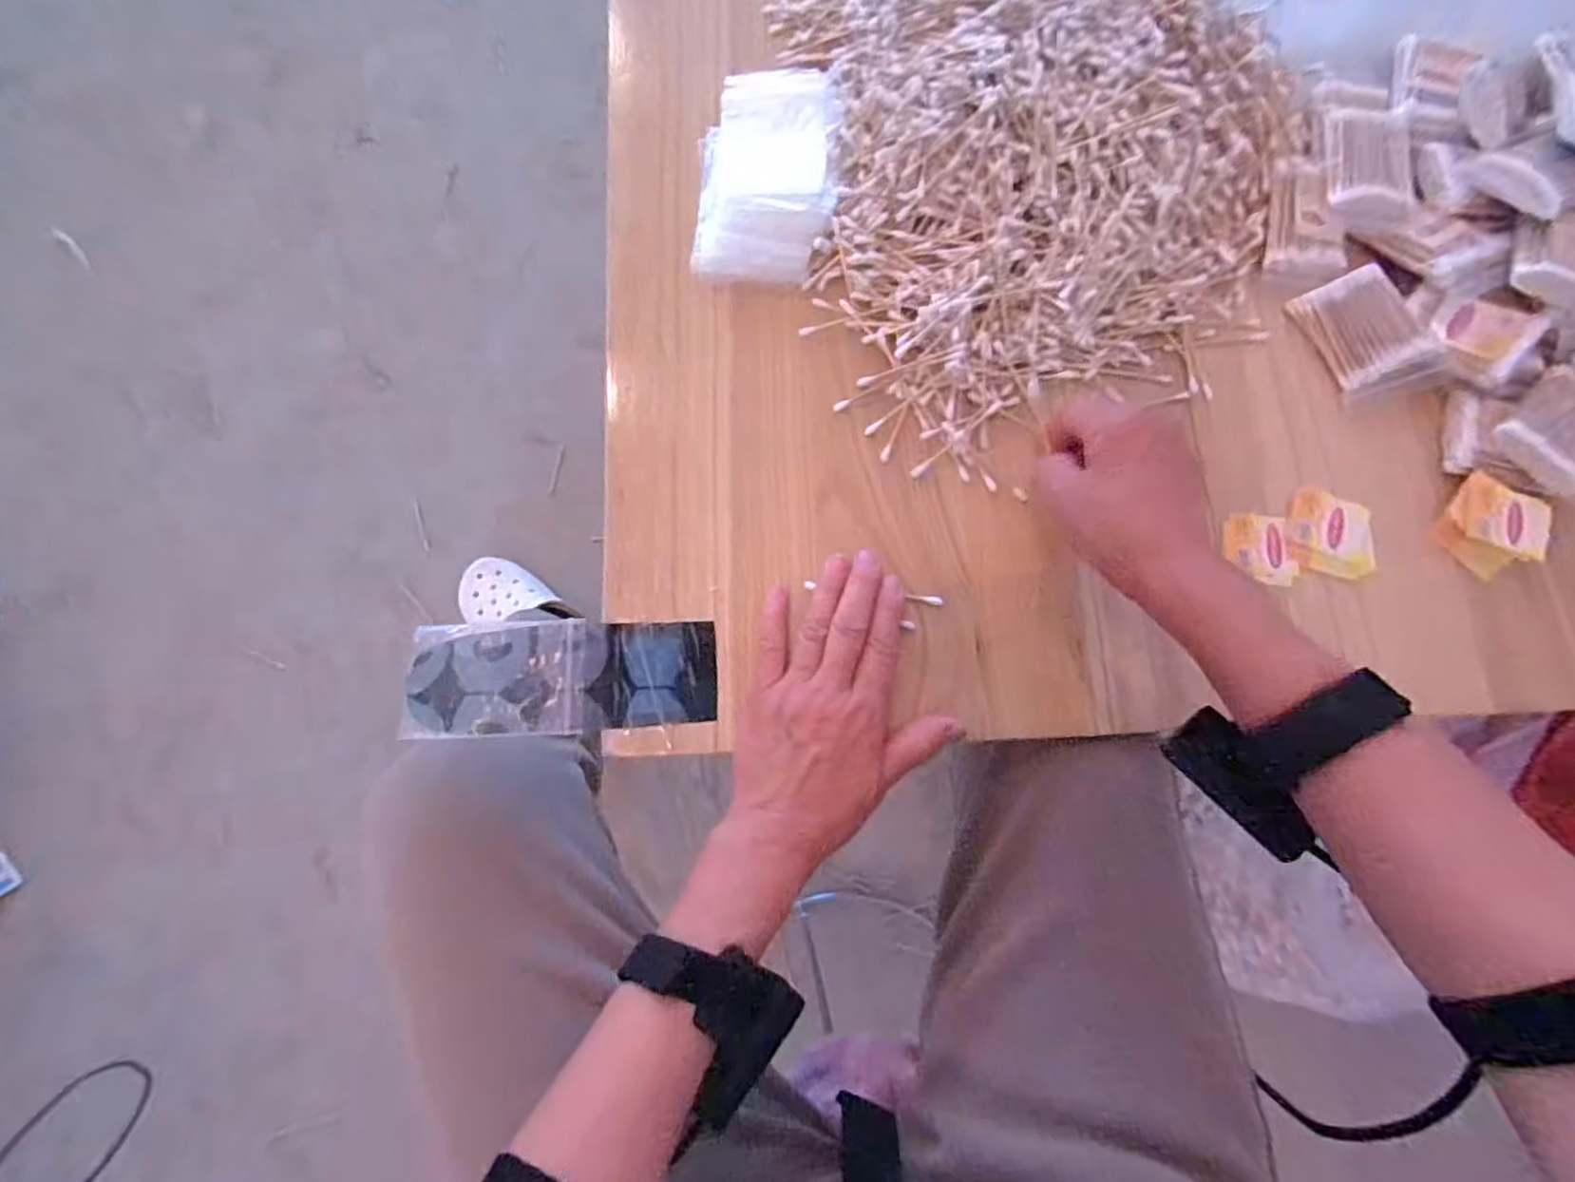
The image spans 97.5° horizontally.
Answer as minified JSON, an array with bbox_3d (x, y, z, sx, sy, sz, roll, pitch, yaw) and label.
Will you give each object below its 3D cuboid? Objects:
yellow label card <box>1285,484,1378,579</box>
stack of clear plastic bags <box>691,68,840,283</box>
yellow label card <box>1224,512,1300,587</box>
[{"bbox_3d":[0.349,-0.039,0.444,0.052,0.004,0.059,11,73,5],"label":"yellow label card"},{"bbox_3d":[-0.014,-0.291,0.479,0.092,0.028,0.168,3,78,0],"label":"stack of clear plastic bags"},{"bbox_3d":[0.304,-0.027,0.444,0.040,0.004,0.045,-2,83,6],"label":"yellow label card"}]

